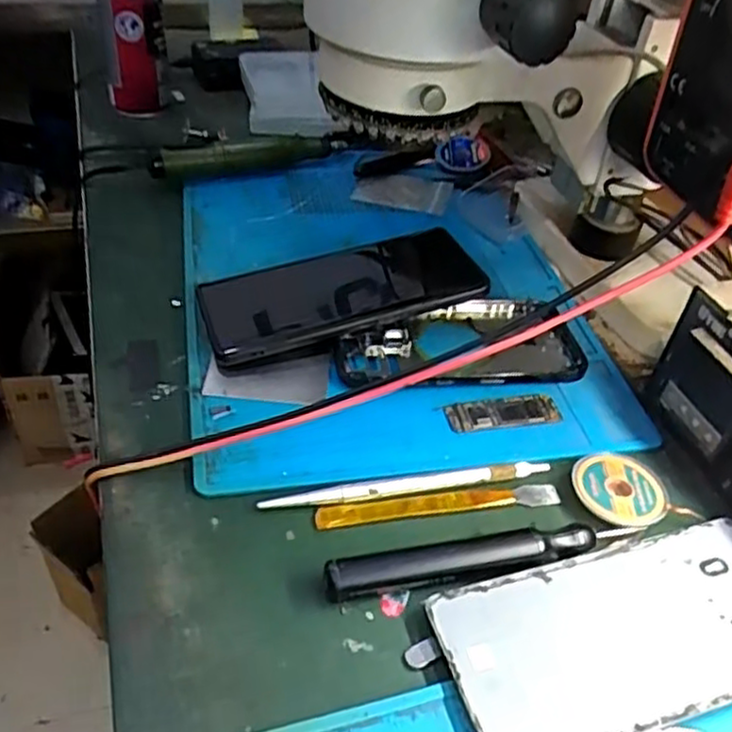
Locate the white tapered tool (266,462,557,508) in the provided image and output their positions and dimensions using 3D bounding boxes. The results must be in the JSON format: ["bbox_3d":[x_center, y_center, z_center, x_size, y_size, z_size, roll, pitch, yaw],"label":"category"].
[{"bbox_3d":[0.022,0.057,0.344,0.143,0.005,0.009,-6,43,-12],"label":"white tapered tool"}]

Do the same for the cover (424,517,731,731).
[{"bbox_3d":[0.111,0.110,0.294,0.160,0.007,0.072,-9,44,-16],"label":"cover"}]

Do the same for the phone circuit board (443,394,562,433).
[{"bbox_3d":[0.075,0.025,0.385,0.062,0.004,0.021,-6,43,-13],"label":"phone circuit board"}]

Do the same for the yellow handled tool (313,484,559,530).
[{"bbox_3d":[0.036,0.068,0.341,0.121,0.008,0.012,-5,43,-12],"label":"yellow handled tool"}]

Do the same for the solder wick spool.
[{"bbox_3d":[0.125,0.061,0.347,0.045,0.007,0.043,-19,47,-25],"label":"solder wick spool"}]

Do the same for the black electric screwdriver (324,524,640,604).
[{"bbox_3d":[0.052,0.084,0.311,0.140,0.012,0.018,-7,43,-13],"label":"black electric screwdriver"}]

